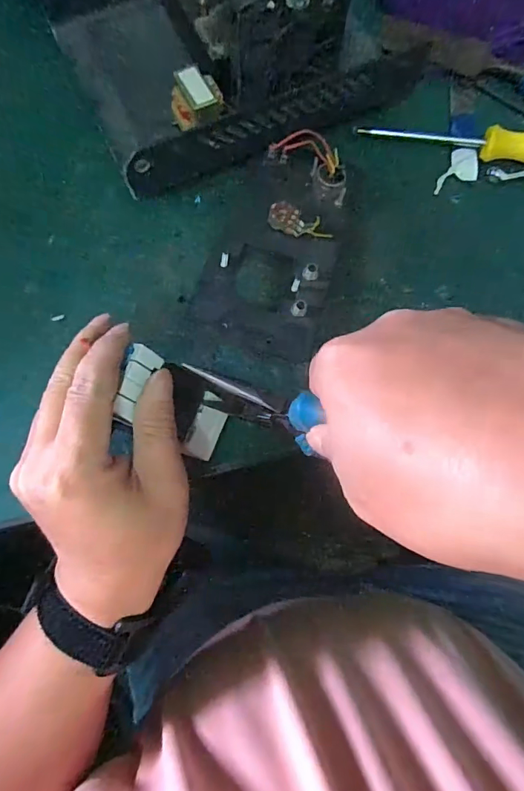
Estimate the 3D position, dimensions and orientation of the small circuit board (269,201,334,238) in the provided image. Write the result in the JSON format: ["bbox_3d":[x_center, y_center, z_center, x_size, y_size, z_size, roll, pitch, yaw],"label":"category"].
[{"bbox_3d":[0.026,-0.120,0.307,0.043,0.010,0.018,7,78,0],"label":"small circuit board"}]

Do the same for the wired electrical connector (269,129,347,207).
[{"bbox_3d":[0.037,-0.162,0.311,0.061,0.022,0.020,30,79,-18],"label":"wired electrical connector"}]

